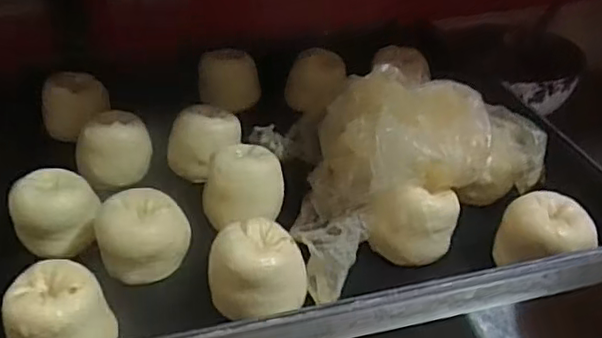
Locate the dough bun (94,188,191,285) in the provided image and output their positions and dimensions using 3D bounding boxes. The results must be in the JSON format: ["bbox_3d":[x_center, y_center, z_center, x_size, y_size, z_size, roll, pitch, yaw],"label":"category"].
[{"bbox_3d":[-0.106,0.046,0.433,0.057,0.045,0.045,-2,35,-1],"label":"dough bun"}]

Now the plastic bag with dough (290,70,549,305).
[{"bbox_3d":[0.072,-0.015,0.465,0.200,0.082,0.126,-19,38,-24],"label":"plastic bag with dough"}]

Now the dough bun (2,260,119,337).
[{"bbox_3d":[-0.139,0.085,0.364,0.058,0.042,0.051,-20,39,-25],"label":"dough bun"}]

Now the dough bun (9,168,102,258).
[{"bbox_3d":[-0.172,0.029,0.452,0.054,0.043,0.054,-7,35,-9],"label":"dough bun"}]

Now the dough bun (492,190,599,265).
[{"bbox_3d":[0.161,0.044,0.424,0.048,0.040,0.049,-1,35,0],"label":"dough bun"}]

